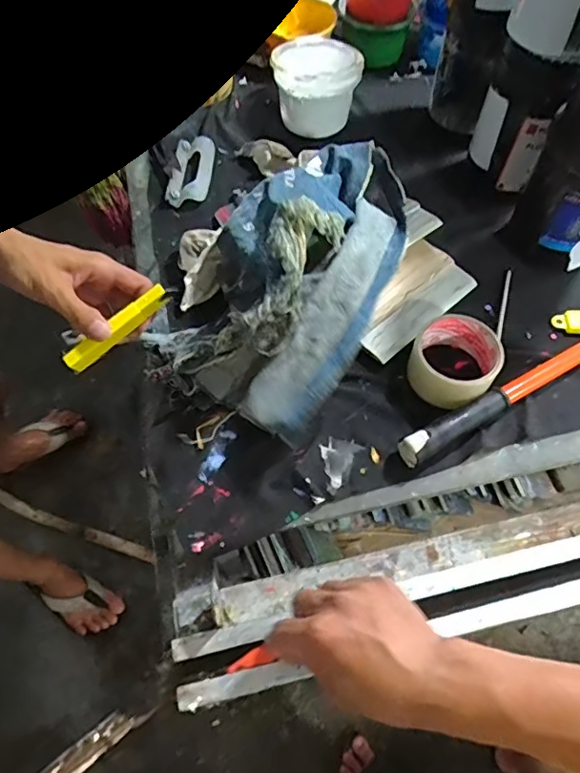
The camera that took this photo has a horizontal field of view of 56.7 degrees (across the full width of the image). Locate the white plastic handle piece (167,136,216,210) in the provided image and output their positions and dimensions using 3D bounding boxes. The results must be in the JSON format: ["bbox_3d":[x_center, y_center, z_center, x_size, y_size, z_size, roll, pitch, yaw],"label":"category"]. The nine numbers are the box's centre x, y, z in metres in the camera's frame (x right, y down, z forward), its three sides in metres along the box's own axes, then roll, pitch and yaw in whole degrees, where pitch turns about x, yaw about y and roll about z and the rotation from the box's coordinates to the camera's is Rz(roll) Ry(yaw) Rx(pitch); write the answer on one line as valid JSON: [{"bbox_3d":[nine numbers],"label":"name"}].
[{"bbox_3d":[-0.132,-0.291,0.731,0.054,0.020,0.124,4,61,2],"label":"white plastic handle piece"}]

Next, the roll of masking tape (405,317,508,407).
[{"bbox_3d":[0.172,-0.026,0.562,0.086,0.047,0.089,0,61,0],"label":"roll of masking tape"}]

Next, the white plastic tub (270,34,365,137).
[{"bbox_3d":[0.038,-0.426,0.775,0.119,0.097,0.122,0,61,0],"label":"white plastic tub"}]

